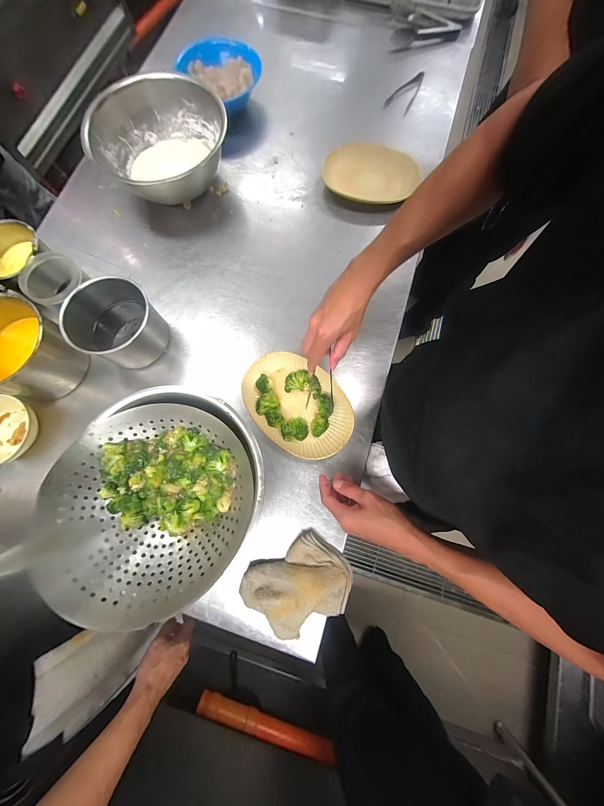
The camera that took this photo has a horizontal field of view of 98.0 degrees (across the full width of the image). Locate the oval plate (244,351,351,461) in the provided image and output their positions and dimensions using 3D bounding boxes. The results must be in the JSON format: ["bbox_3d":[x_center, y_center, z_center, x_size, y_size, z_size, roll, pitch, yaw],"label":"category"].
[{"bbox_3d":[-0.011,0.005,0.519,0.232,0.039,0.162,42,82,9],"label":"oval plate"}]

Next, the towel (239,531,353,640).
[{"bbox_3d":[-0.004,0.311,0.443,0.172,0.035,0.130,-29,79,-5],"label":"towel"}]

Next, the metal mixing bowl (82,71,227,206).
[{"bbox_3d":[-0.319,-0.585,0.614,0.283,0.141,0.283,0,78,1],"label":"metal mixing bowl"}]

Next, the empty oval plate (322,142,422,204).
[{"bbox_3d":[0.170,-0.562,0.645,0.229,0.046,0.147,11,78,3],"label":"empty oval plate"}]

